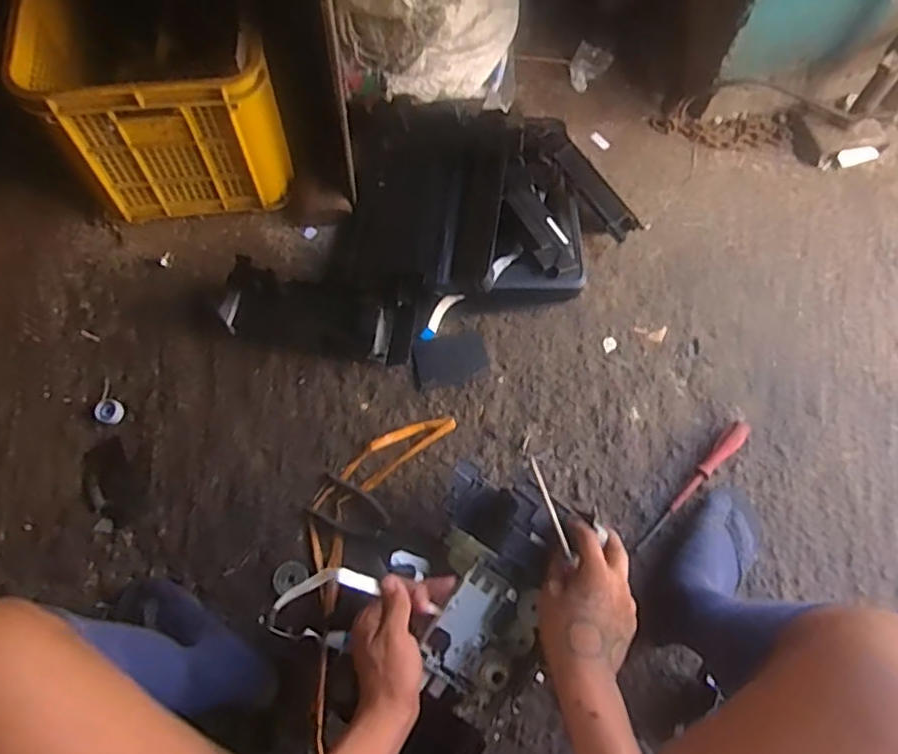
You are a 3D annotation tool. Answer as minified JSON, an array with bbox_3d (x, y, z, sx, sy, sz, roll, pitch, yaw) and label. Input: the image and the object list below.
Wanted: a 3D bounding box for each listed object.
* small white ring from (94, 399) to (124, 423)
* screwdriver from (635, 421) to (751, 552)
[{"bbox_3d":[-0.556,0.057,1.057,0.040,0.015,0.038,1,68,-2],"label":"small white ring"},{"bbox_3d":[0.382,0.169,1.014,0.271,0.034,0.031,-42,74,-17],"label":"screwdriver"}]

